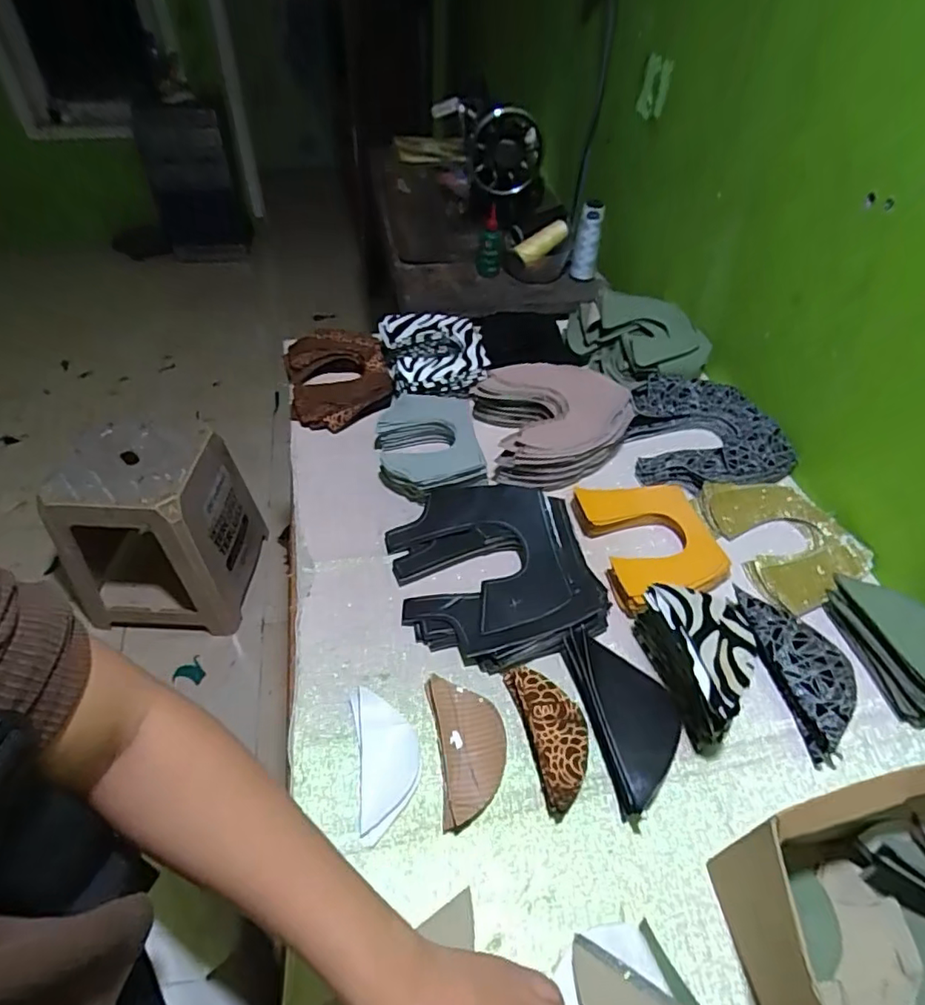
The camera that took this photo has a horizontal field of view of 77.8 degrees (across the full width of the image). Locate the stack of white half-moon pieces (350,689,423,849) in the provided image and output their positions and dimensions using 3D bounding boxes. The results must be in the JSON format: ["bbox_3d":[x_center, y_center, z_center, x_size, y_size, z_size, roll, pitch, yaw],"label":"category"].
[{"bbox_3d":[-0.062,0.206,0.465,0.051,0.017,0.113,-7,48,-9],"label":"stack of white half-moon pieces"}]

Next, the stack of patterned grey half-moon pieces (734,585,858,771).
[{"bbox_3d":[0.312,0.152,0.520,0.076,0.024,0.152,-4,48,-7],"label":"stack of patterned grey half-moon pieces"}]

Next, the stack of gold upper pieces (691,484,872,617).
[{"bbox_3d":[0.352,0.036,0.630,0.133,0.033,0.156,-14,49,-15],"label":"stack of gold upper pieces"}]

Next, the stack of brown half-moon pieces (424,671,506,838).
[{"bbox_3d":[0.006,0.201,0.474,0.057,0.016,0.116,-5,48,-8],"label":"stack of brown half-moon pieces"}]

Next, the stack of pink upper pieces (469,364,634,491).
[{"bbox_3d":[0.117,-0.103,0.724,0.178,0.055,0.175,-7,48,-10],"label":"stack of pink upper pieces"}]

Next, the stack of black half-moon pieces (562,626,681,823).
[{"bbox_3d":[0.141,0.178,0.489,0.069,0.033,0.148,-8,48,-10],"label":"stack of black half-moon pieces"}]

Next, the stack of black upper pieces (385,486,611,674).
[{"bbox_3d":[0.030,0.059,0.584,0.190,0.029,0.211,-10,48,-12],"label":"stack of black upper pieces"}]

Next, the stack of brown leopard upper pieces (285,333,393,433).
[{"bbox_3d":[-0.173,-0.175,0.798,0.134,0.041,0.174,-10,49,-12],"label":"stack of brown leopard upper pieces"}]

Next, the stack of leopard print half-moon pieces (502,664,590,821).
[{"bbox_3d":[0.077,0.191,0.479,0.048,0.019,0.116,-10,48,-12],"label":"stack of leopard print half-moon pieces"}]

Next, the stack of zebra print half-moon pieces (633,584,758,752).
[{"bbox_3d":[0.205,0.135,0.495,0.064,0.077,0.122,-8,48,-11],"label":"stack of zebra print half-moon pieces"}]

